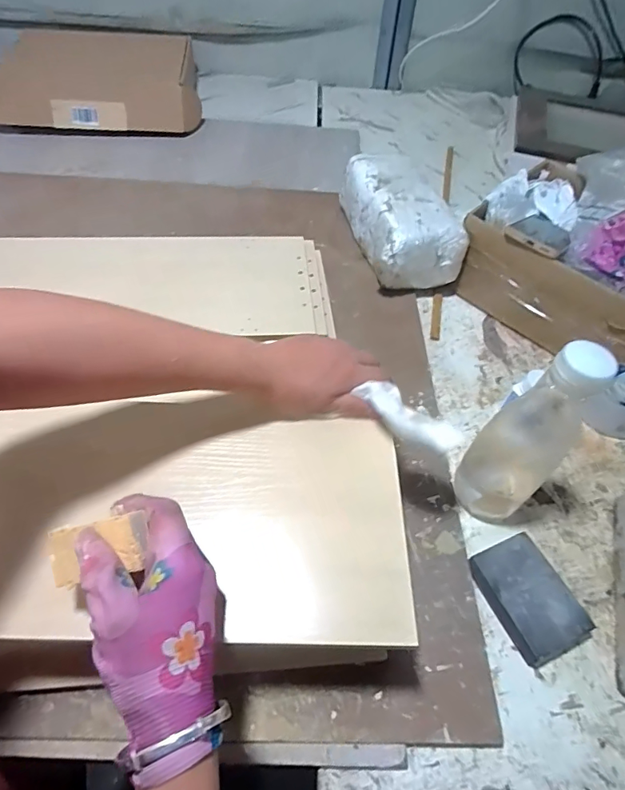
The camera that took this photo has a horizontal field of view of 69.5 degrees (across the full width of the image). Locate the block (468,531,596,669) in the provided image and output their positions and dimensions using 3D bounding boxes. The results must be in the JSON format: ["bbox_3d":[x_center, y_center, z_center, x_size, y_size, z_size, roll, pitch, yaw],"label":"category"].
[{"bbox_3d":[0.204,0.194,0.430,0.078,0.024,0.102,-19,58,-17],"label":"block"}]

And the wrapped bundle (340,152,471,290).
[{"bbox_3d":[0.133,-0.275,0.707,0.127,0.101,0.235,-10,55,-11],"label":"wrapped bundle"}]

